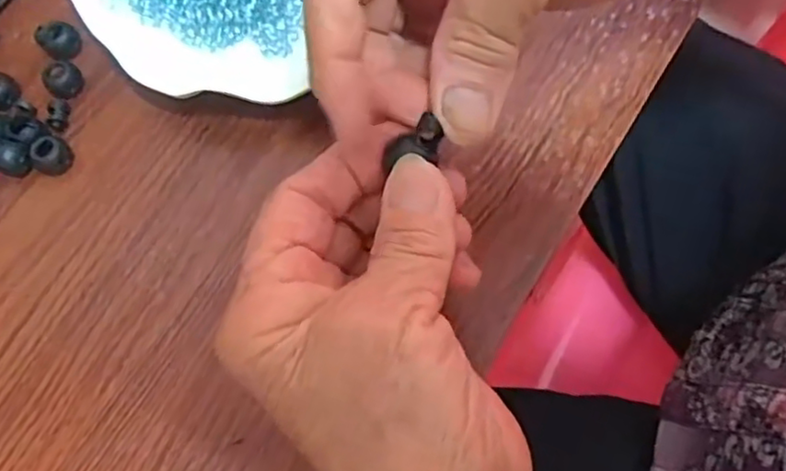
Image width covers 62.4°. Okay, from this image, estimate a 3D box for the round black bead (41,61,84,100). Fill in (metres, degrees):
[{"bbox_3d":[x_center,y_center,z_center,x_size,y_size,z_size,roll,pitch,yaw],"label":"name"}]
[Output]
[{"bbox_3d":[-0.146,-0.069,0.288,0.016,0.012,0.012,-39,73,-11],"label":"round black bead"}]

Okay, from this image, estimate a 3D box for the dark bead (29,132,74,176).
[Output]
[{"bbox_3d":[-0.145,-0.034,0.275,0.013,0.014,0.015,23,72,10],"label":"dark bead"}]

